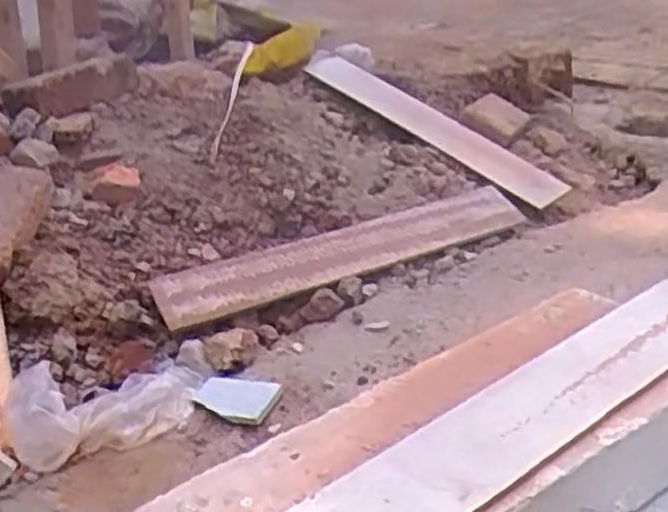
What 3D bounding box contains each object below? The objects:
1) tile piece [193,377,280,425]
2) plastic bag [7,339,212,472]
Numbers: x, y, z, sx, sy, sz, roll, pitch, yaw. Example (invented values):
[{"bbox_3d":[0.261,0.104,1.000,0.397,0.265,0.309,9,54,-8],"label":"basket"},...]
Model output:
[{"bbox_3d":[-0.117,0.169,0.924,0.099,0.010,0.071,4,26,21],"label":"tile piece"},{"bbox_3d":[-0.252,0.163,0.921,0.245,0.062,0.120,-19,27,-26],"label":"plastic bag"}]

